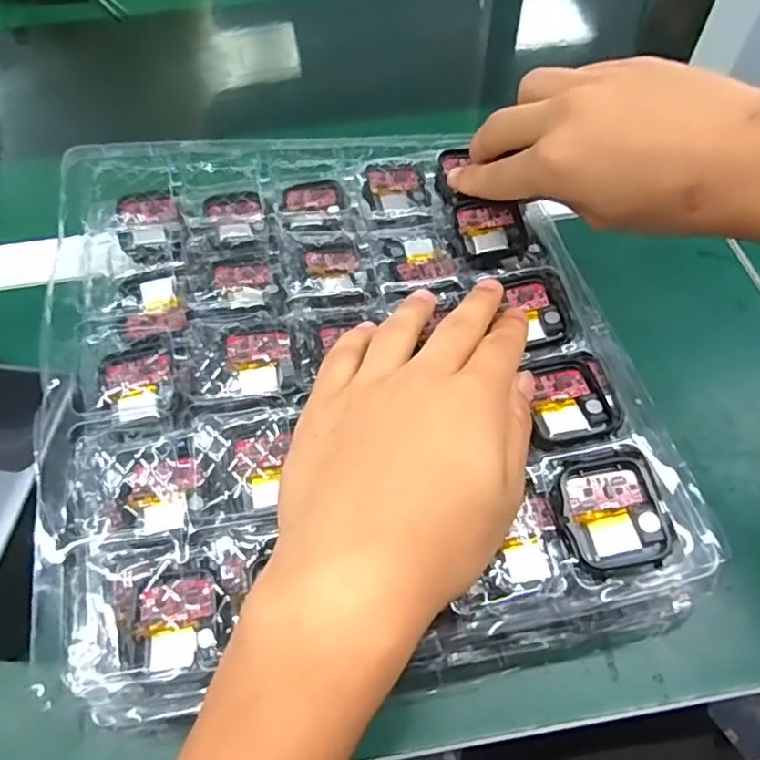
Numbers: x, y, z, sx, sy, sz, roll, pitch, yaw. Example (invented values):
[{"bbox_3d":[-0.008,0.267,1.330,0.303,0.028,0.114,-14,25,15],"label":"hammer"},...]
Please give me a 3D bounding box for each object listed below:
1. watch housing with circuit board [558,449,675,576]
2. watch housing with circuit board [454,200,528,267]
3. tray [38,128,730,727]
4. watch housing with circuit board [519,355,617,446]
[{"bbox_3d":[0.095,0.053,0.247,0.041,0.007,0.047,-12,59,-7],"label":"watch housing with circuit board"},{"bbox_3d":[0.061,-0.083,0.334,0.036,0.013,0.042,-5,62,-2],"label":"watch housing with circuit board"},{"bbox_3d":[-0.019,-0.009,0.302,0.271,0.040,0.296,-12,62,-5],"label":"tray"},{"bbox_3d":[0.086,0.008,0.278,0.037,0.008,0.044,-8,58,-4],"label":"watch housing with circuit board"}]

